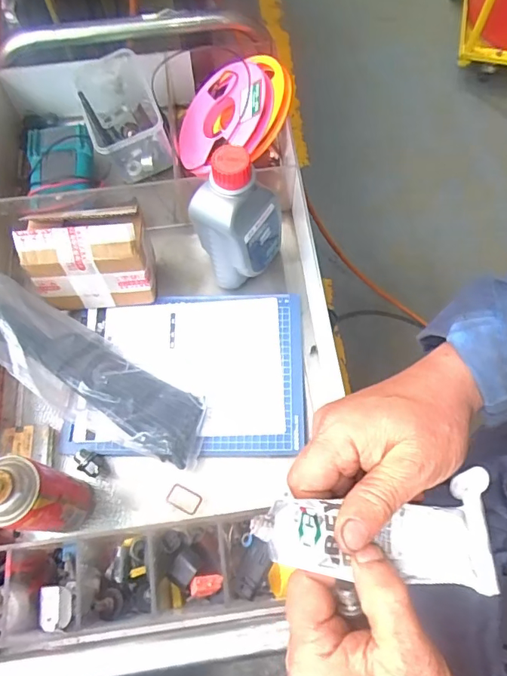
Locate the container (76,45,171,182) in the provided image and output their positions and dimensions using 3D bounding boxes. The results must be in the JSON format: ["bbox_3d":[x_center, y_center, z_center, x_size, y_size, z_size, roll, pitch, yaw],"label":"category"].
[{"bbox_3d":[-0.199,-0.331,0.754,0.102,0.098,0.156,-21,69,-8],"label":"container"}]

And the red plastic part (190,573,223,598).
[{"bbox_3d":[-0.049,0.259,0.515,0.033,0.009,0.020,-6,67,-2],"label":"red plastic part"}]

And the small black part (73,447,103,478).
[{"bbox_3d":[-0.199,0.153,0.600,0.038,0.023,0.025,25,69,10],"label":"small black part"}]

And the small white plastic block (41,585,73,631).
[{"bbox_3d":[-0.186,0.254,0.466,0.025,0.016,0.039,-13,68,-5],"label":"small white plastic block"}]

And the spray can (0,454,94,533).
[{"bbox_3d":[-0.218,0.161,0.498,0.057,0.161,0.061,0,67,0],"label":"spray can"}]

